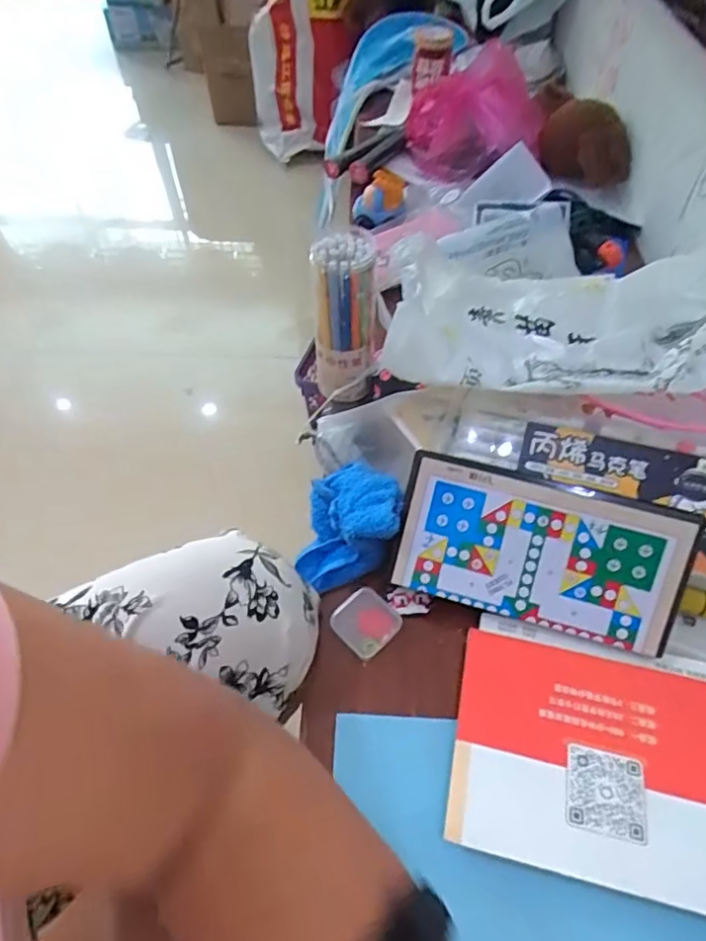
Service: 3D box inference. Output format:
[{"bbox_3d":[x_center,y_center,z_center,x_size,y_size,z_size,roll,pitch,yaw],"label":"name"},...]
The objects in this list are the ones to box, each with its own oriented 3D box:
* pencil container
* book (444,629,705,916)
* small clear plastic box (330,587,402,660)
[{"bbox_3d":[-0.008,-0.146,0.534,0.059,0.140,0.062,-2,54,0],"label":"pencil container"},{"bbox_3d":[0.171,0.197,0.379,0.194,0.004,0.142,10,55,9],"label":"book"},{"bbox_3d":[0.011,0.122,0.448,0.046,0.013,0.047,38,63,25],"label":"small clear plastic box"}]

